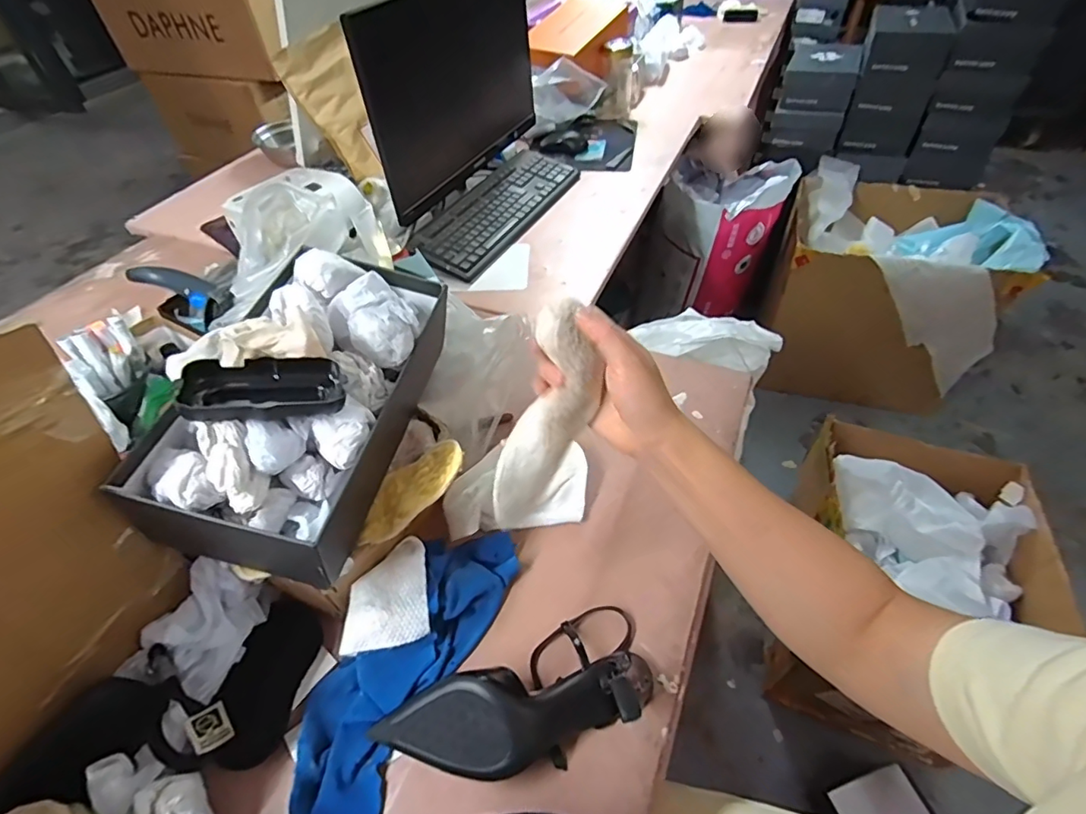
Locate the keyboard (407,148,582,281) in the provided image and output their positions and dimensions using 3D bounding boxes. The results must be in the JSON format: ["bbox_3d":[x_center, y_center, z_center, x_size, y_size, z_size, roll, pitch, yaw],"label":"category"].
[{"bbox_3d":[-0.085,-0.393,1.034,0.146,0.030,0.442,21,52,21],"label":"keyboard"}]

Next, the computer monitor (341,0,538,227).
[{"bbox_3d":[-0.141,-0.576,0.967,0.055,0.330,0.508,17,50,17],"label":"computer monitor"}]

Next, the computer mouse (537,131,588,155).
[{"bbox_3d":[0.046,-0.613,1.232,0.111,0.032,0.071,2,47,4],"label":"computer mouse"}]

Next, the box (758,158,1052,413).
[{"bbox_3d":[0.911,-0.317,1.489,0.536,0.483,0.434,11,49,13],"label":"box"}]

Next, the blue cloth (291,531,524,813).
[{"bbox_3d":[-0.127,0.222,0.482,0.109,0.036,0.281,19,51,19],"label":"blue cloth"}]

